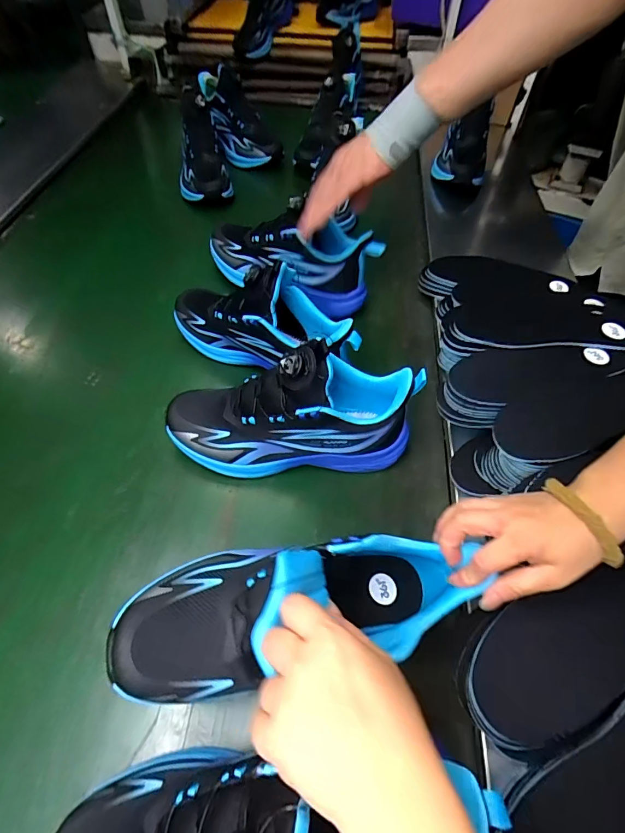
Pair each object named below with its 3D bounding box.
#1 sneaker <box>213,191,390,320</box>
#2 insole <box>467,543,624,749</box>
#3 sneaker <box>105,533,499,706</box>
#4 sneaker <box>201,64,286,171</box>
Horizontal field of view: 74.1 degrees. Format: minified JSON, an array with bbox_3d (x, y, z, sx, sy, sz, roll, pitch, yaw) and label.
[{"bbox_3d":[-0.035,-0.245,0.622,0.269,0.130,0.090,25,57,15],"label":"sneaker"},{"bbox_3d":[0.239,0.175,0.345,0.250,0.018,0.082,-22,58,-17],"label":"insole"},{"bbox_3d":[-0.007,0.131,0.310,0.255,0.091,0.091,2,50,-24],"label":"sneaker"},{"bbox_3d":[-0.170,-0.665,0.906,0.097,0.096,0.257,-33,94,-18],"label":"sneaker"}]

